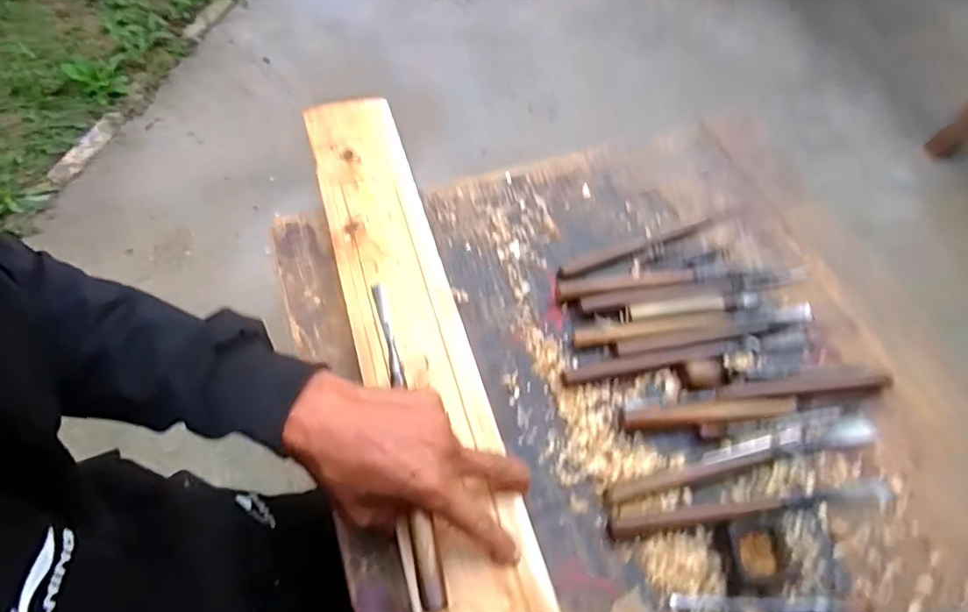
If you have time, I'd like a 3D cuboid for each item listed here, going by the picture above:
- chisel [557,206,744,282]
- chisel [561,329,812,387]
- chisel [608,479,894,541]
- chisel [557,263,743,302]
[{"bbox_3d":[0.186,-0.070,0.627,0.243,0.010,0.022,-20,61,-16],"label":"chisel"},{"bbox_3d":[0.198,0.048,0.549,0.255,0.012,0.017,-8,58,-10],"label":"chisel"},{"bbox_3d":[0.226,0.166,0.475,0.249,0.011,0.016,-5,57,-8],"label":"chisel"},{"bbox_3d":[0.172,-0.025,0.593,0.199,0.012,0.020,-8,58,-10],"label":"chisel"}]

